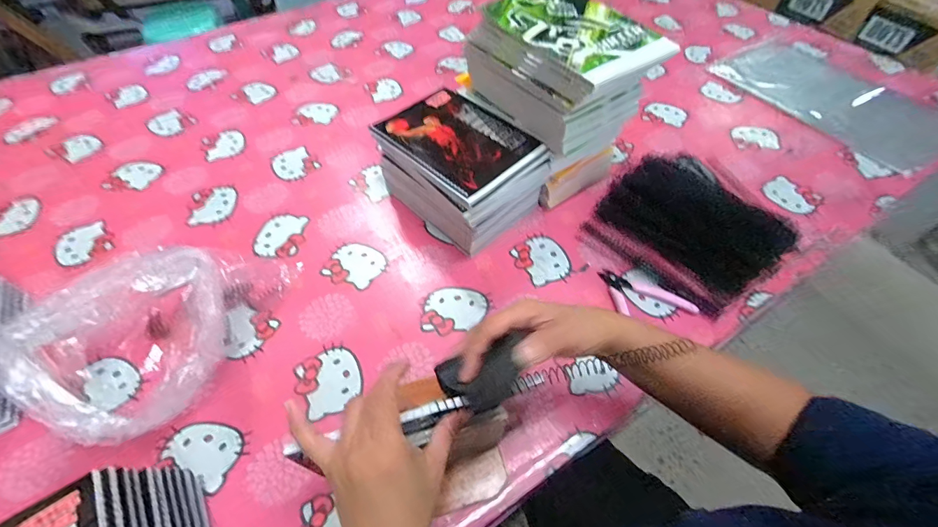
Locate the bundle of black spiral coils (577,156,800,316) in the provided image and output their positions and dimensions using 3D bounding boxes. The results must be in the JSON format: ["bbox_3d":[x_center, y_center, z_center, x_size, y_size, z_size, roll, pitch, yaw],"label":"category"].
[{"bbox_3d":[0.321,-0.065,0.568,0.237,0.064,0.232,-34,61,-22],"label":"bundle of black spiral coils"}]

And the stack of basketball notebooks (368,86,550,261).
[{"bbox_3d":[-0.012,-0.134,0.580,0.152,0.120,0.201,-37,62,-23],"label":"stack of basketball notebooks"}]

